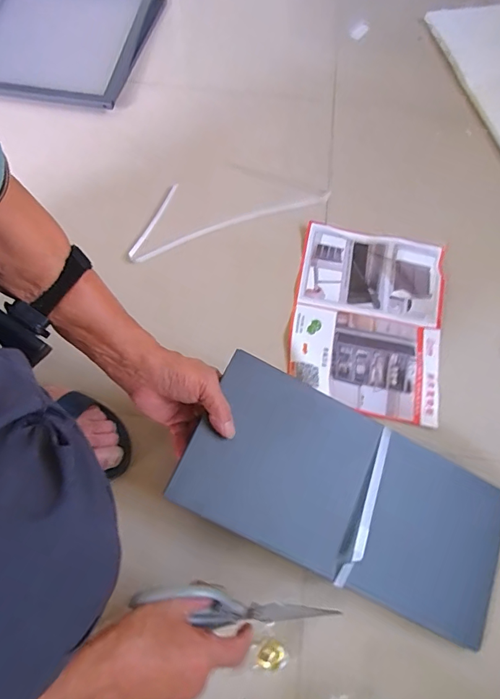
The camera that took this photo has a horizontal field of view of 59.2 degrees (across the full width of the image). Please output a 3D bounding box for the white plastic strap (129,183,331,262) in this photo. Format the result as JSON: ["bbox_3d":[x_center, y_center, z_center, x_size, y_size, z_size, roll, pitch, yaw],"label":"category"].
[{"bbox_3d":[-0.044,-0.227,0.684,0.321,0.013,0.106,-22,69,-10],"label":"white plastic strap"}]

